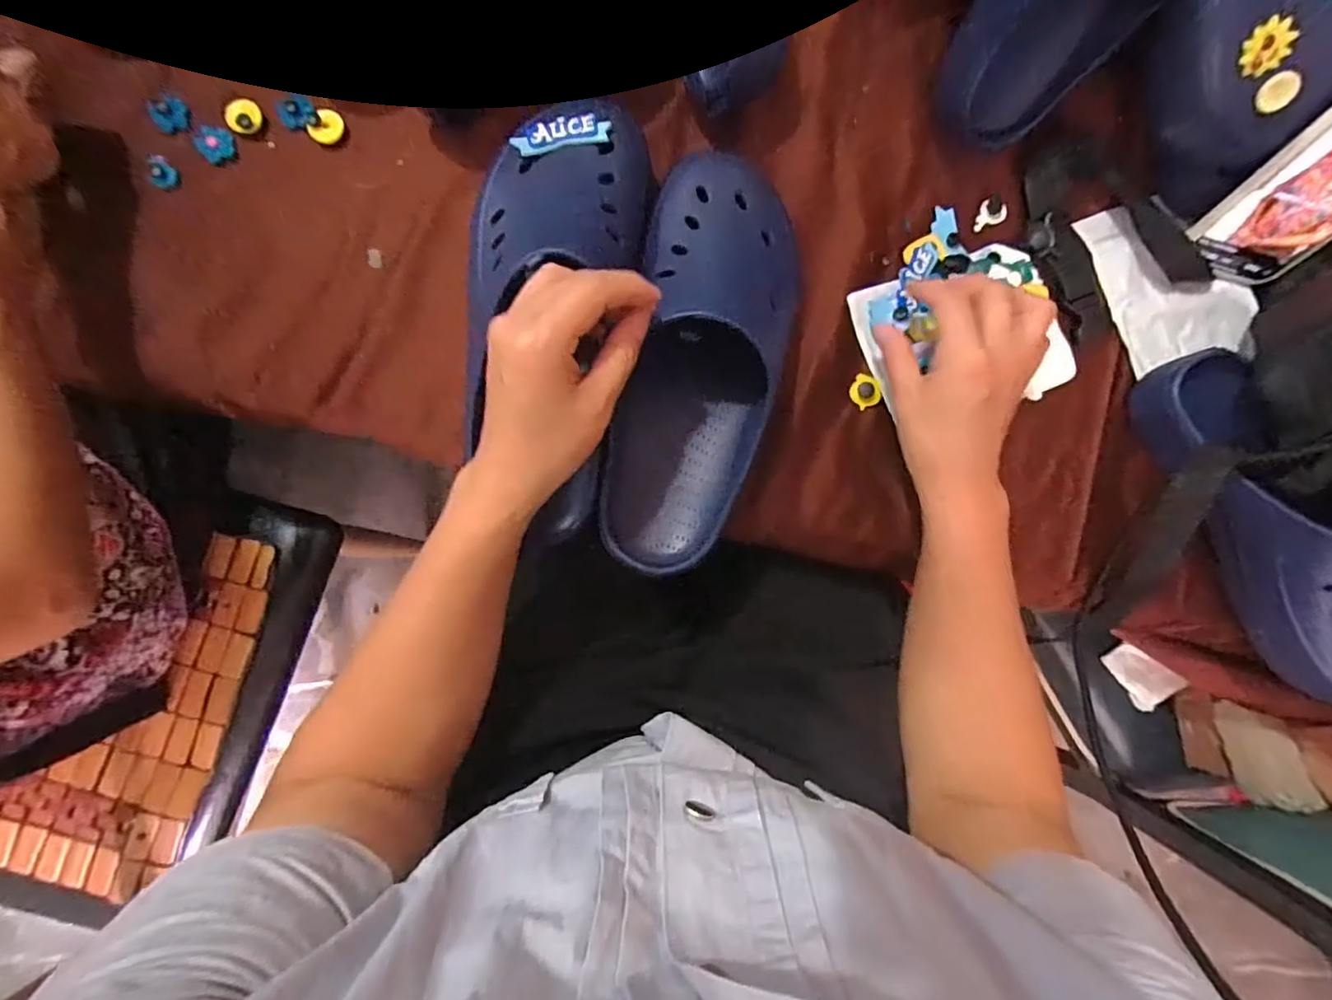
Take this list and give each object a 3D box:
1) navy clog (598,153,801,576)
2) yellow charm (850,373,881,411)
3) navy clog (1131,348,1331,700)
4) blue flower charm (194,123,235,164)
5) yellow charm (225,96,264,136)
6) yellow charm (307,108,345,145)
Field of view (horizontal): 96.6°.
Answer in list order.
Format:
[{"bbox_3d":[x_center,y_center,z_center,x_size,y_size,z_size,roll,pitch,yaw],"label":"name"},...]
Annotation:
[{"bbox_3d":[0.025,-0.090,0.398,0.105,0.077,0.277,11,83,-1],"label":"navy clog"},{"bbox_3d":[0.147,-0.079,0.436,0.022,0.005,0.023,0,84,-2],"label":"yellow charm"},{"bbox_3d":[0.427,0.018,0.408,0.086,0.080,0.262,-27,86,-5],"label":"navy clog"},{"bbox_3d":[-0.325,-0.258,0.427,0.023,0.004,0.033,-39,87,-6],"label":"blue flower charm"},{"bbox_3d":[-0.304,-0.277,0.427,0.025,0.008,0.026,0,84,-2],"label":"yellow charm"},{"bbox_3d":[-0.248,-0.272,0.435,0.022,0.006,0.027,28,83,1],"label":"yellow charm"}]

